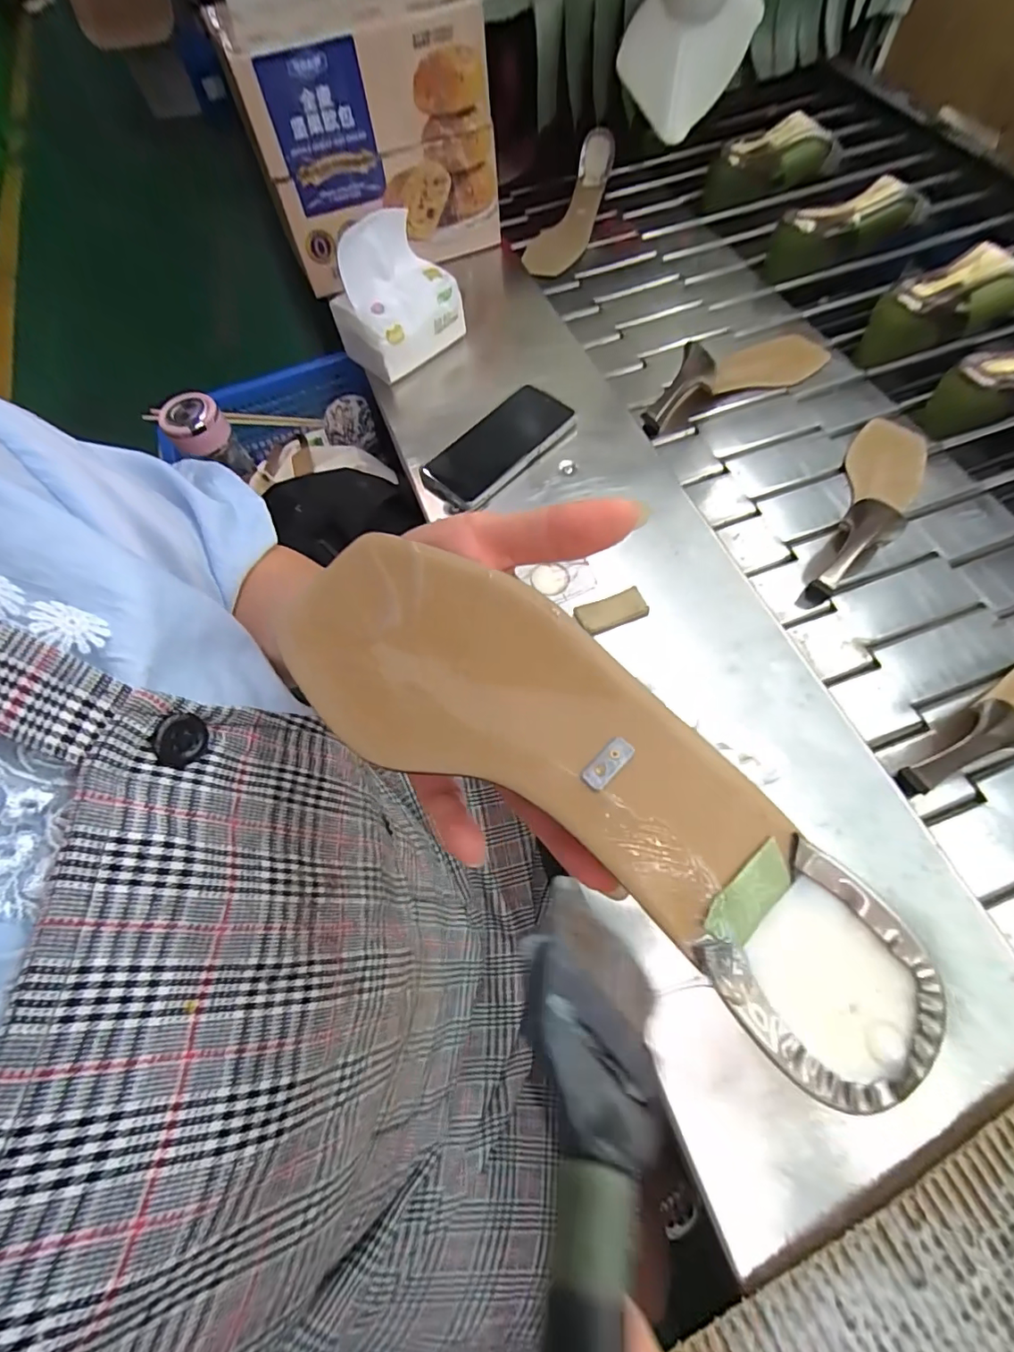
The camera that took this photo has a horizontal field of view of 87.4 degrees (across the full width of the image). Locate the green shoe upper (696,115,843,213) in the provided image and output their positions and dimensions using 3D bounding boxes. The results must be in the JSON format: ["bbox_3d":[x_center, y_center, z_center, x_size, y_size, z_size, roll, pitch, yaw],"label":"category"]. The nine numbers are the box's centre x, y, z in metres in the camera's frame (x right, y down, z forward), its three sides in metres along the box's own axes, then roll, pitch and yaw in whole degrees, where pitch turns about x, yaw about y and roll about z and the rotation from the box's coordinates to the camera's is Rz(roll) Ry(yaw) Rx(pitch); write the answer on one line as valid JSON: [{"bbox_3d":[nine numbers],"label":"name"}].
[{"bbox_3d":[0.403,-0.781,0.811,0.221,0.065,0.079,-25,67,-7],"label":"green shoe upper"}]

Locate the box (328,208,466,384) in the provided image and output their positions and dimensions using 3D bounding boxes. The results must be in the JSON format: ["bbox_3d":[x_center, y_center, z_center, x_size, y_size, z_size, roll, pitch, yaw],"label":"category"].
[{"bbox_3d":[-0.123,-0.415,0.584,0.097,0.100,0.121,38,74,16],"label":"box"}]

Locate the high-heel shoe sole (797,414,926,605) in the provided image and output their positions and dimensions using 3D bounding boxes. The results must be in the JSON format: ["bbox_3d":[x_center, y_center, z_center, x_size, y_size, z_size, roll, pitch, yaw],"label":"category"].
[{"bbox_3d":[0.372,-0.182,0.520,0.071,0.069,0.265,25,71,13],"label":"high-heel shoe sole"}]

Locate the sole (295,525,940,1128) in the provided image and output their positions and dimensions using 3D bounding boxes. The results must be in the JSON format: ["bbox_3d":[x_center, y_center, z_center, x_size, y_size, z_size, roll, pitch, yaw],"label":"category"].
[{"bbox_3d":[0.011,0.022,0.159,0.224,0.028,0.067,35,71,23],"label":"sole"}]

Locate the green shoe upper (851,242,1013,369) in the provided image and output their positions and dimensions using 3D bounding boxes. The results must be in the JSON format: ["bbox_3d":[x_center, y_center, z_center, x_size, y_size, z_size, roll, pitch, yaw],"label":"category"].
[{"bbox_3d":[0.530,-0.453,0.645,0.216,0.067,0.077,-17,66,-4],"label":"green shoe upper"}]

